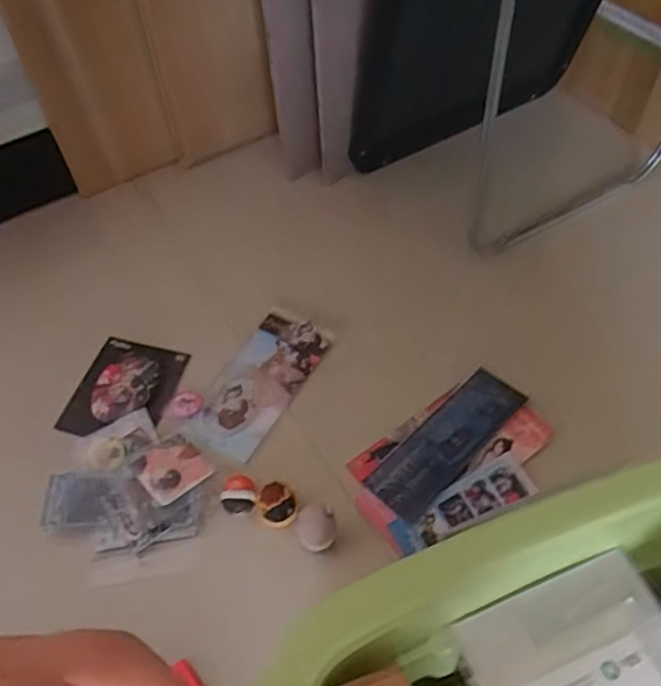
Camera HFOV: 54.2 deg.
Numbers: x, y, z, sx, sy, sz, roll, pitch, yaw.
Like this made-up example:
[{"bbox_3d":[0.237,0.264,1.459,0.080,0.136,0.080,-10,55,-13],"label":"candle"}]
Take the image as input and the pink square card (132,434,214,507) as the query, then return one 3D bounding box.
[{"bbox_3d":[-0.145,0.115,0.592,0.058,0.010,0.056,-24,53,-28],"label":"pink square card"}]

